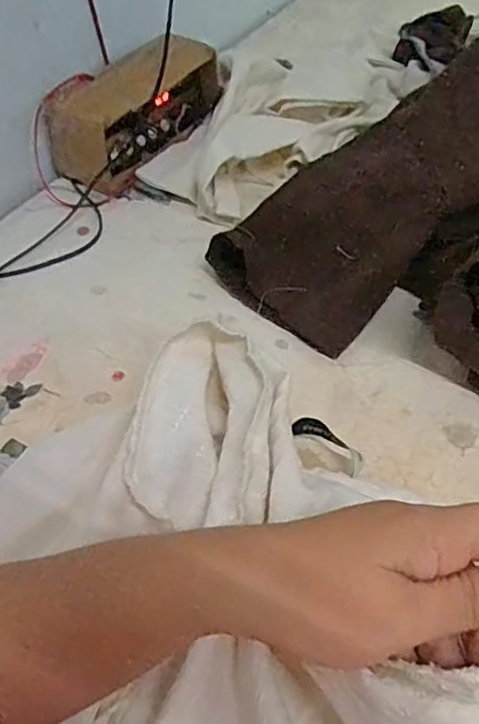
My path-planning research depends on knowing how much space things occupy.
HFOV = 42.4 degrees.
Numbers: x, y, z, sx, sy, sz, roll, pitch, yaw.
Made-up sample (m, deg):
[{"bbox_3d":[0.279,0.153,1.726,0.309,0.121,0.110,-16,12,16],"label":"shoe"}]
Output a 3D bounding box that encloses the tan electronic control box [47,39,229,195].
[{"bbox_3d":[-0.103,-0.257,0.630,0.081,0.086,0.197,27,55,22],"label":"tan electronic control box"}]

